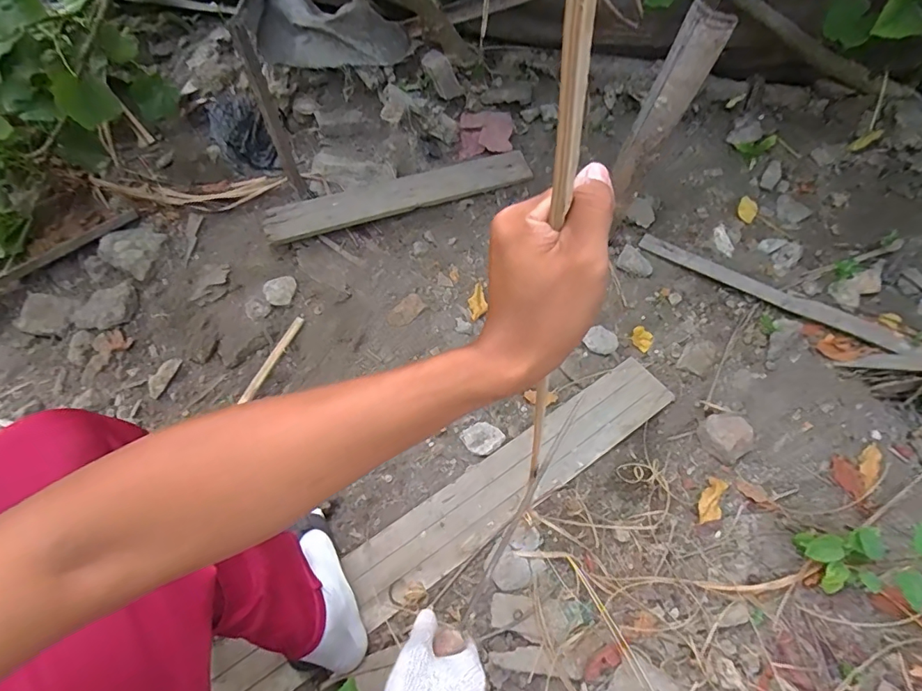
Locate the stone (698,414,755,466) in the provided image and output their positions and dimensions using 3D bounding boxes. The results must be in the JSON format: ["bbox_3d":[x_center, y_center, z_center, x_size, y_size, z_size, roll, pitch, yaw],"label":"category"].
[{"bbox_3d":[0.442,0.150,0.798,0.075,0.046,0.075,1,49,-1],"label":"stone"}]

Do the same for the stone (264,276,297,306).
[{"bbox_3d":[-0.361,-0.109,0.955,0.061,0.016,0.062,-13,51,-13],"label":"stone"}]

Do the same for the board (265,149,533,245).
[{"bbox_3d":[-0.131,-0.329,1.048,0.577,0.016,0.097,-16,64,-7],"label":"board"}]

